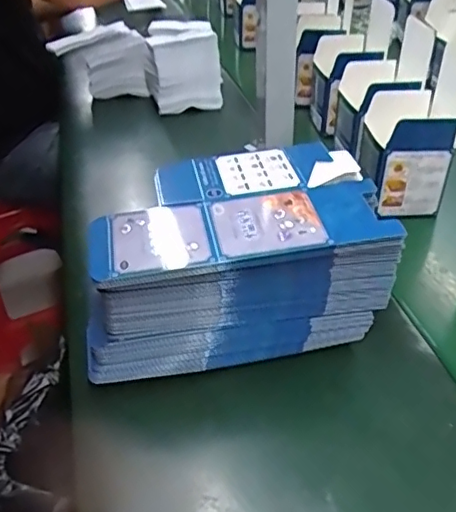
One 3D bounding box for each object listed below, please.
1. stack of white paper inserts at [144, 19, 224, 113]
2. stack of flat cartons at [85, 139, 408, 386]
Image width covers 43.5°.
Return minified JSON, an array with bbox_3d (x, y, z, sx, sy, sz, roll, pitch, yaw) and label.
[{"bbox_3d":[-0.076,-0.313,0.938,0.113,0.106,0.144,-8,37,-6],"label":"stack of white paper inserts"},{"bbox_3d":[0.000,0.007,0.522,0.257,0.138,0.145,-9,37,-7],"label":"stack of flat cartons"}]

